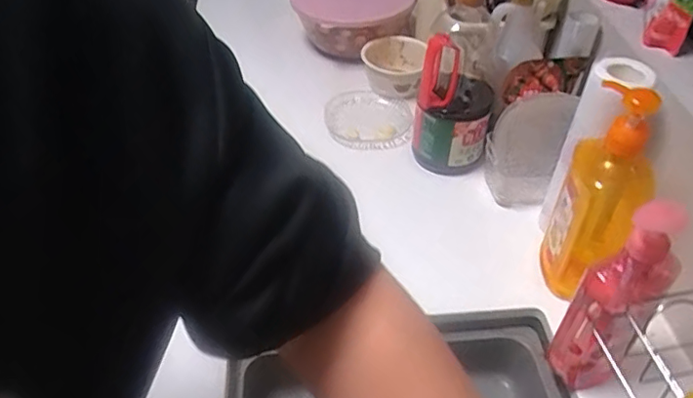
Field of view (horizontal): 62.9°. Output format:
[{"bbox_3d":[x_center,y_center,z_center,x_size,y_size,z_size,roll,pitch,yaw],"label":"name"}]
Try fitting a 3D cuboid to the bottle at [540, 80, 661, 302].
[{"bbox_3d":[0.261,0.004,0.587,0.078,0.246,0.076,16,45,15],"label":"bottle"}]

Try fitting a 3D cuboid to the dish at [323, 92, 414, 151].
[{"bbox_3d":[0.034,-0.127,0.911,0.123,0.035,0.153,-16,46,-18],"label":"dish"}]

